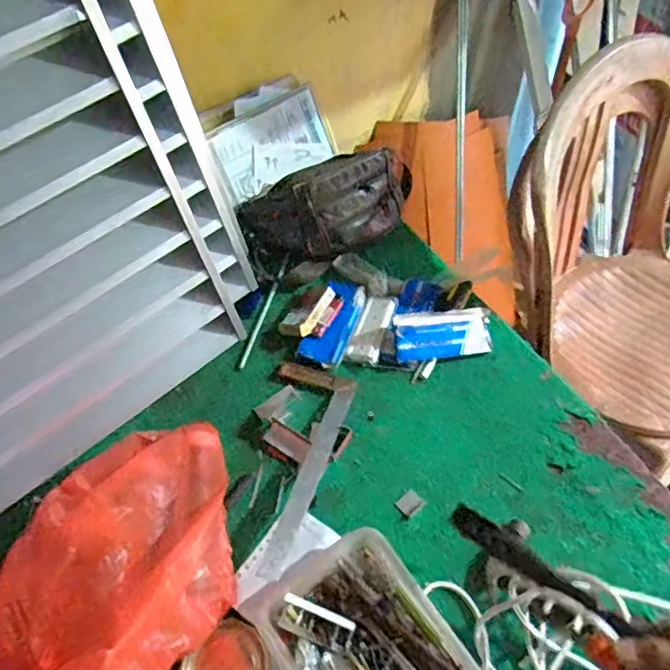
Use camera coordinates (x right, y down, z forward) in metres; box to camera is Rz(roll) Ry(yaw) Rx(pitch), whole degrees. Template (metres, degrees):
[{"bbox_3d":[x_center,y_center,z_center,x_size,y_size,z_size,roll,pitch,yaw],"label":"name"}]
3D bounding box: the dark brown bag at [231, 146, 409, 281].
[{"bbox_3d":[-0.011,-0.207,0.953,0.171,0.115,0.287,38,67,22],"label":"dark brown bag"}]

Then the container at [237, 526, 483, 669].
[{"bbox_3d":[0.035,0.346,0.648,0.170,0.048,0.240,-32,63,-16],"label":"container"}]

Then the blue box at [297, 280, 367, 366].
[{"bbox_3d":[-0.001,-0.020,0.890,0.063,0.016,0.145,17,61,12],"label":"blue box"}]

